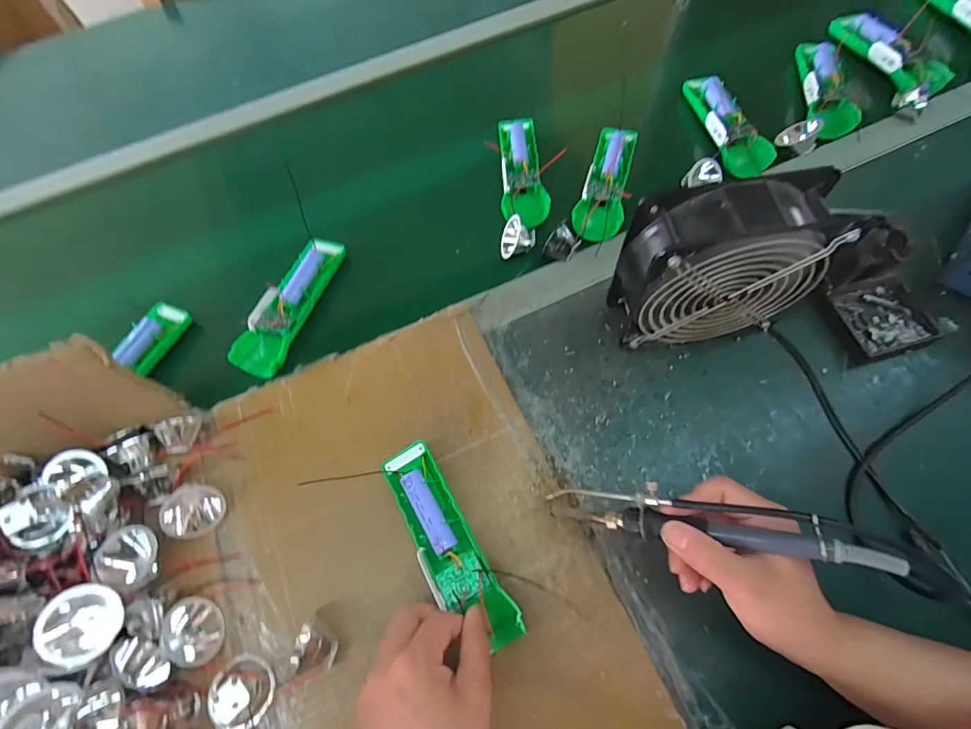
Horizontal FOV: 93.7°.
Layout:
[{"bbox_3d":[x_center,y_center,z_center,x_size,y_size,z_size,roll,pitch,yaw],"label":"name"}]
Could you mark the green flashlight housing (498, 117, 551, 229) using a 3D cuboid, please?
[{"bbox_3d":[0.041,-0.229,0.538,0.052,0.032,0.148,-6,67,-1],"label":"green flashlight housing"}]

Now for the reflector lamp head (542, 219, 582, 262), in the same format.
[{"bbox_3d":[0.080,-0.126,0.475,0.026,0.029,0.032,38,73,16],"label":"reflector lamp head"}]

